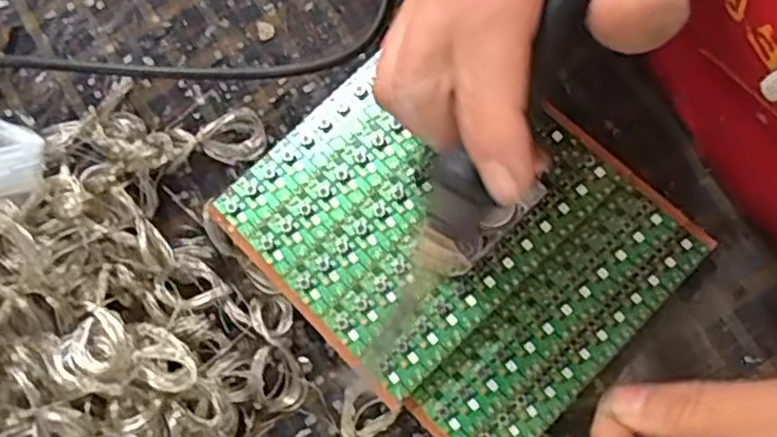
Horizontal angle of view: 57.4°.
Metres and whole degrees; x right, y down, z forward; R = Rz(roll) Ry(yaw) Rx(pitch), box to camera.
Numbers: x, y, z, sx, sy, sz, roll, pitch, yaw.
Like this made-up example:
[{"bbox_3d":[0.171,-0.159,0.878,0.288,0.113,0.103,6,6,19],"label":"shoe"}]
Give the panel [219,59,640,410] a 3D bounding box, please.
[{"bbox_3d":[0.010,-0.011,0.276,0.124,0.004,0.107,-43,75,-7],"label":"panel"}]

